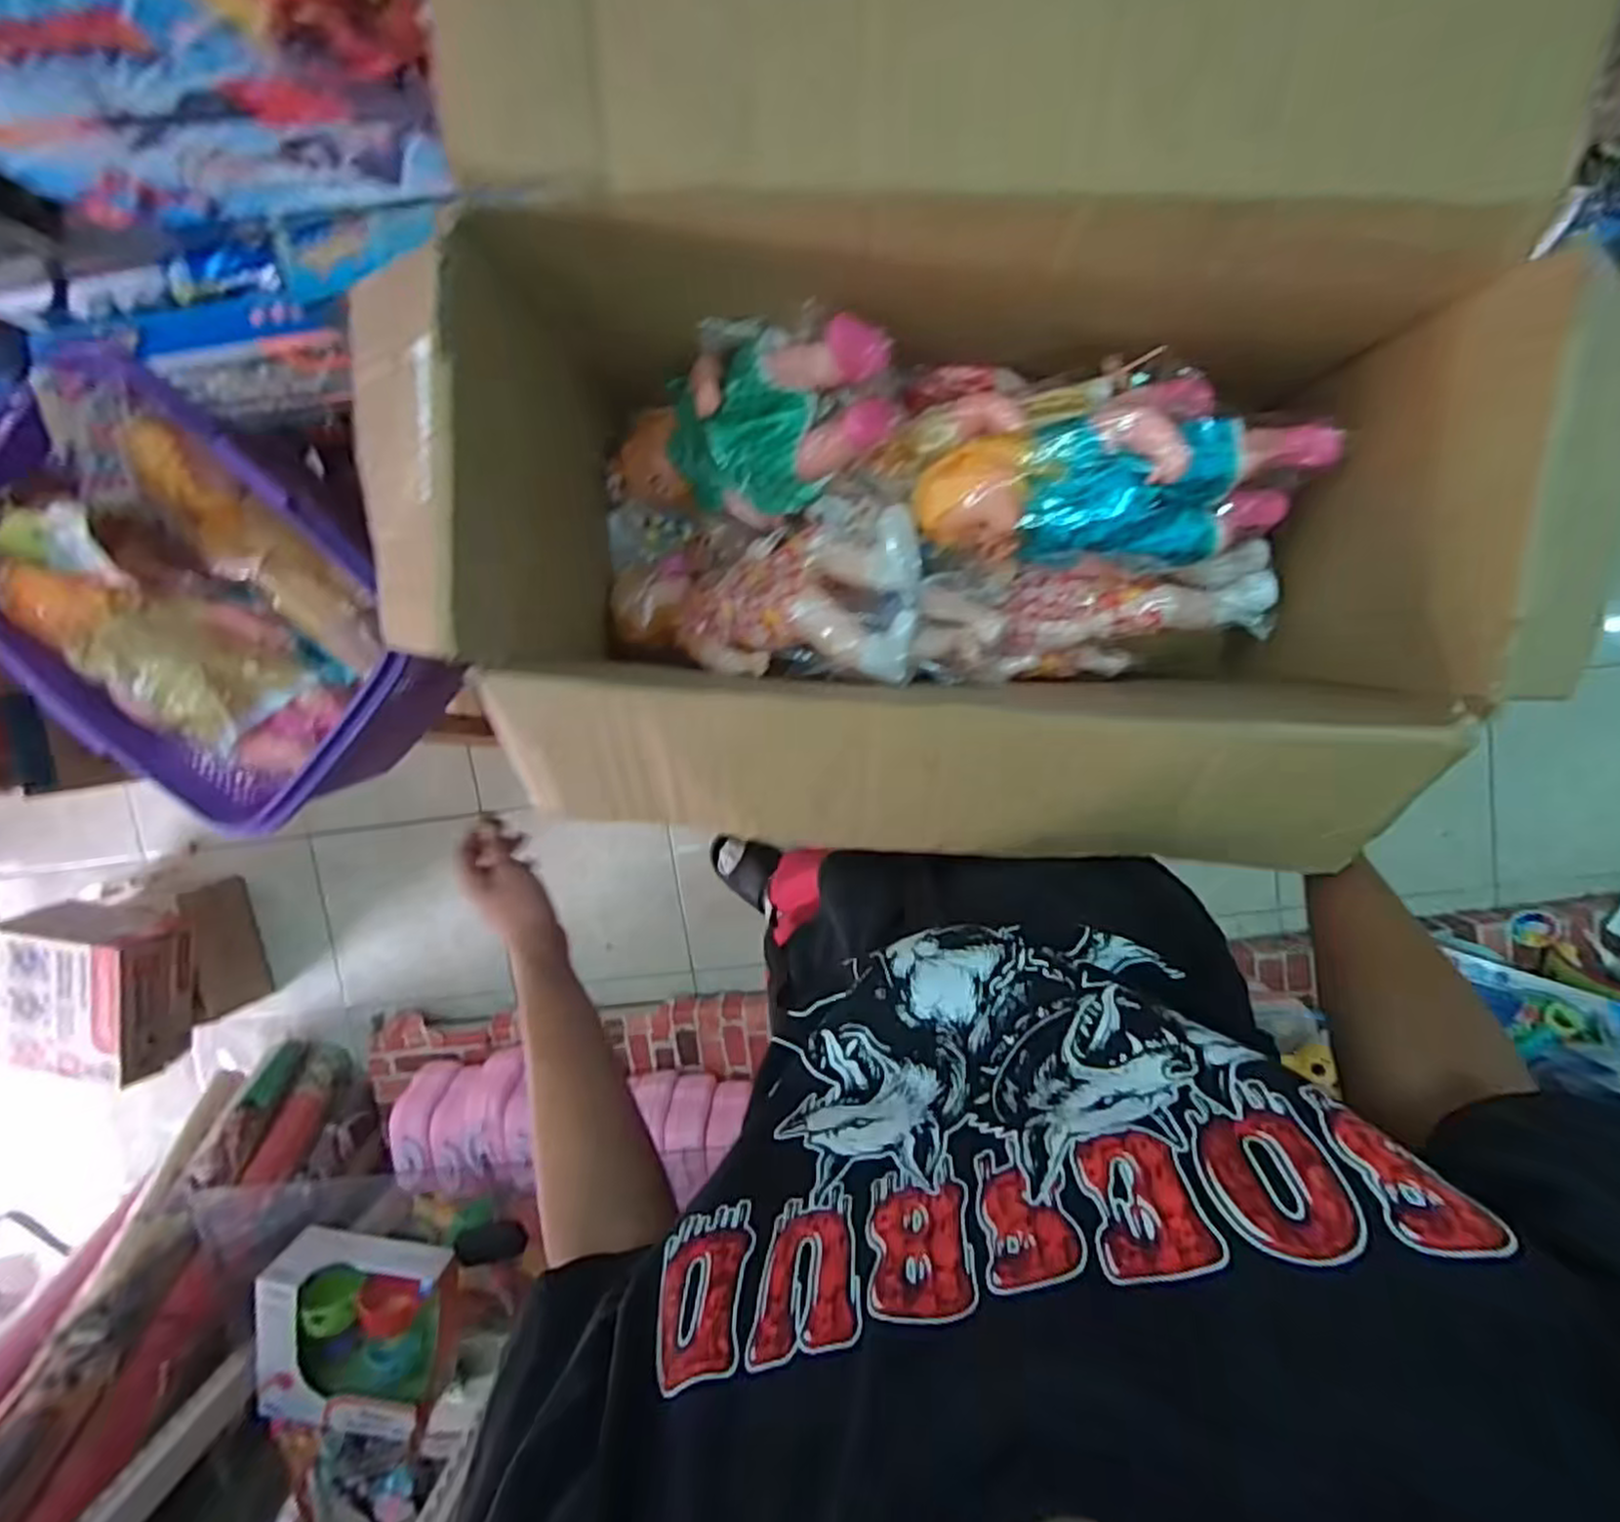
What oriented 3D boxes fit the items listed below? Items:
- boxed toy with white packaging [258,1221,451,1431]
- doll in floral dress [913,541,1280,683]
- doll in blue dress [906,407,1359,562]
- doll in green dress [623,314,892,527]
[{"bbox_3d":[-0.670,0.848,1.113,0.245,0.104,0.241,5,98,2],"label":"boxed toy with white packaging"},{"bbox_3d":[0.240,-0.146,0.688,0.290,0.068,0.130,-5,97,3],"label":"doll in floral dress"},{"bbox_3d":[0.246,-0.213,0.596,0.314,0.082,0.102,1,97,2],"label":"doll in blue dress"},{"bbox_3d":[-0.061,-0.282,0.648,0.284,0.070,0.138,0,99,39],"label":"doll in green dress"}]

